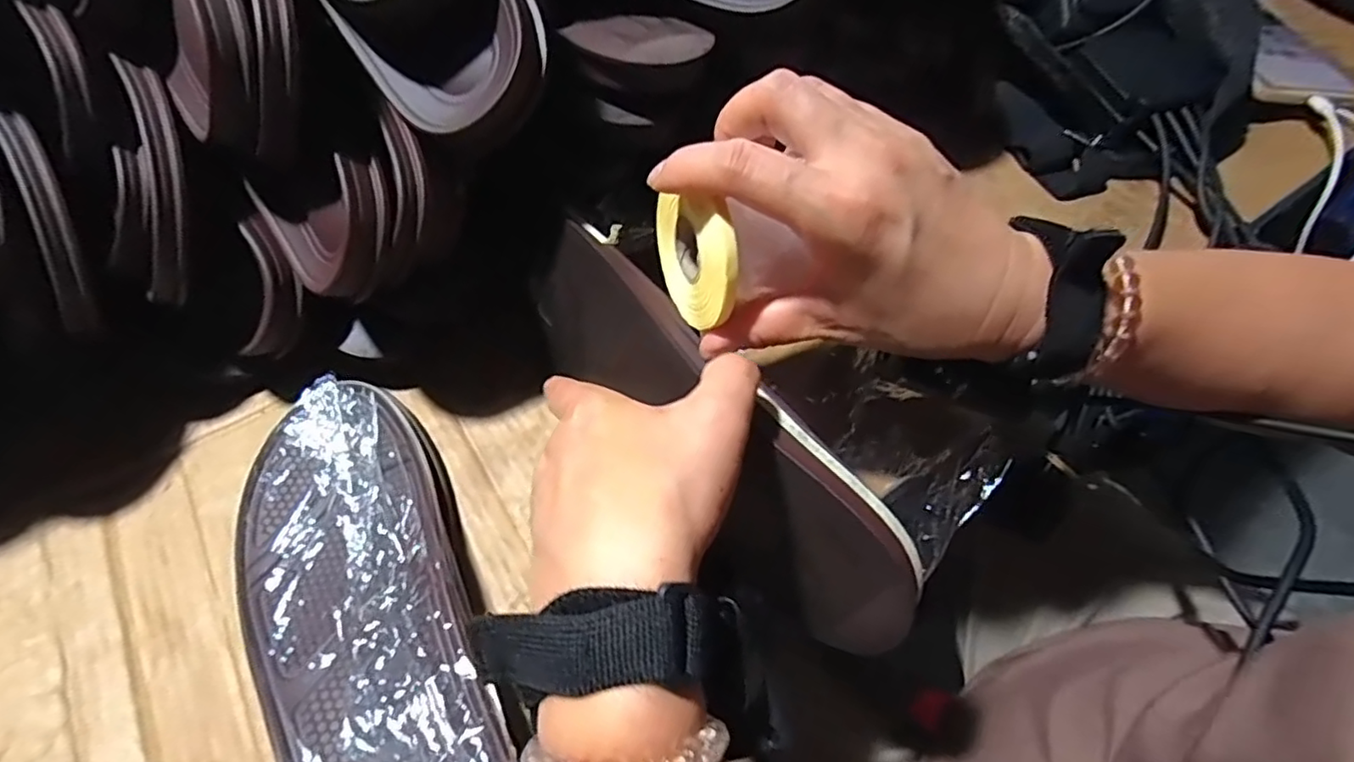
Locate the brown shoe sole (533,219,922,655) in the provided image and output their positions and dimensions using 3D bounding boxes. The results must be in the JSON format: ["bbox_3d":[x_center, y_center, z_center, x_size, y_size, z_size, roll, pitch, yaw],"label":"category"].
[{"bbox_3d":[0.008,0.022,0.296,0.028,0.094,0.236,-24,59,-40],"label":"brown shoe sole"}]

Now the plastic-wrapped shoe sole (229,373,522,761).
[{"bbox_3d":[-0.143,0.113,0.285,0.102,0.040,0.265,-23,60,-15],"label":"plastic-wrapped shoe sole"}]

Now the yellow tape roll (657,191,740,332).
[{"bbox_3d":[0.008,-0.056,0.265,0.018,0.059,0.063,-13,58,-9],"label":"yellow tape roll"}]

